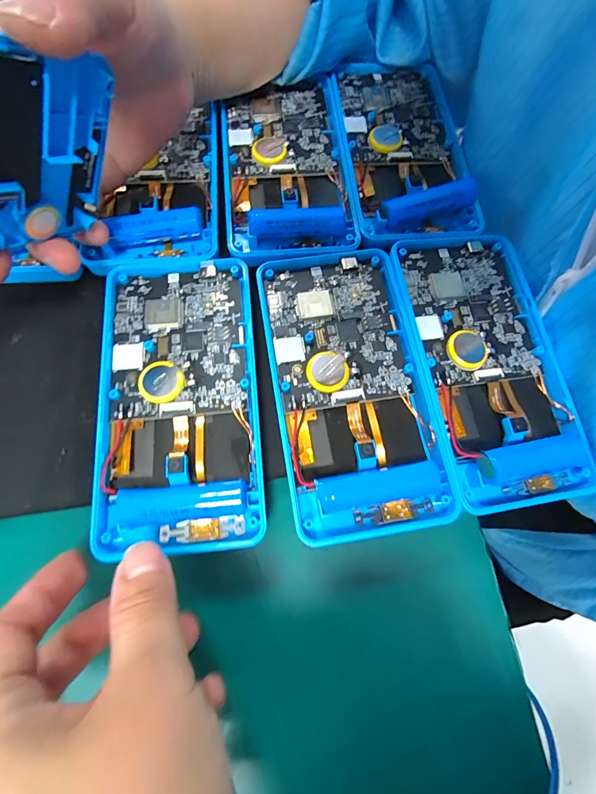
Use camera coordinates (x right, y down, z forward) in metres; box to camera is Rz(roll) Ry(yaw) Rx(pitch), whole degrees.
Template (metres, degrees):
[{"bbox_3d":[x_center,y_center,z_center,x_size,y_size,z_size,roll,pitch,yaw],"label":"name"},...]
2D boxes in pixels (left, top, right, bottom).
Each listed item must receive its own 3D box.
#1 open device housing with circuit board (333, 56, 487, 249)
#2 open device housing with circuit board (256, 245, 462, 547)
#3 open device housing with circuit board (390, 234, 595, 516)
[{"bbox_3d":[0.064,-0.150,0.220,0.071,0.017,0.135,-6,72,-2],"label":"open device housing with circuit board"},{"bbox_3d":[0.023,-0.008,0.176,0.071,0.012,0.138,-9,73,-3],"label":"open device housing with circuit board"},{"bbox_3d":[0.094,-0.020,0.182,0.068,0.019,0.138,-10,73,-3],"label":"open device housing with circuit board"}]

